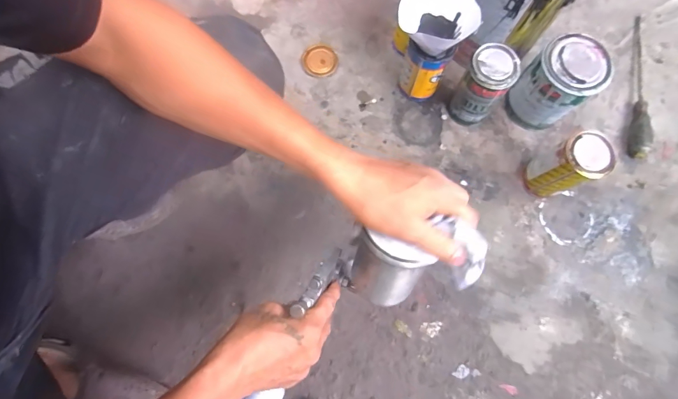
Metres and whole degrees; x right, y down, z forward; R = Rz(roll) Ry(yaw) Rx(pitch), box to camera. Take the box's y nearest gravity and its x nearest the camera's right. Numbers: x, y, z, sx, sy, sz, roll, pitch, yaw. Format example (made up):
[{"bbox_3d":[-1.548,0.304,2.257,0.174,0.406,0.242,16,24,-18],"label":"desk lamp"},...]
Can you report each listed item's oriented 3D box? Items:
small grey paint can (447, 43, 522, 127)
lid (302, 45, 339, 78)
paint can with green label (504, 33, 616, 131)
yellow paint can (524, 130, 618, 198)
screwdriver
[{"bbox_3d":[0.233,-0.181,0.624,0.069,0.143,0.070,0,76,1],"label":"small grey paint can"},{"bbox_3d":[-0.037,-0.259,0.711,0.067,0.008,0.064,0,76,1],"label":"lid"},{"bbox_3d":[0.354,-0.186,0.627,0.098,0.138,0.097,0,76,1],"label":"paint can with green label"},{"bbox_3d":[0.350,-0.047,0.595,0.069,0.140,0.068,0,76,1],"label":"yellow paint can"},{"bbox_3d":[0.551,-0.209,0.687,0.029,0.032,0.287,13,77,4],"label":"screwdriver"}]

